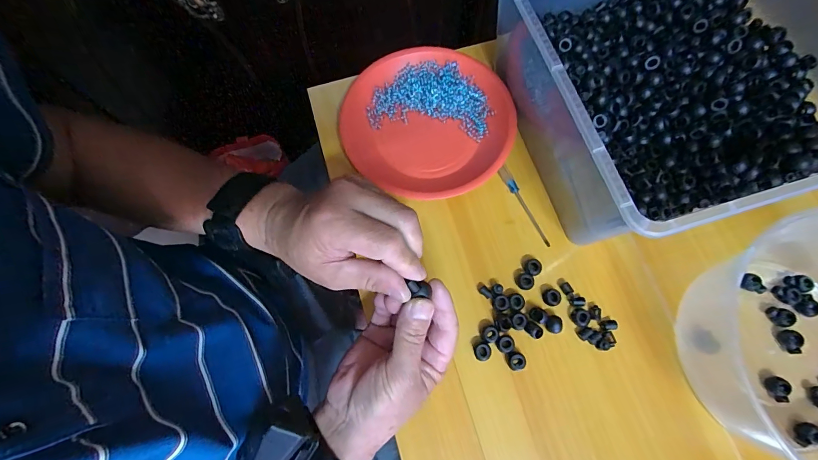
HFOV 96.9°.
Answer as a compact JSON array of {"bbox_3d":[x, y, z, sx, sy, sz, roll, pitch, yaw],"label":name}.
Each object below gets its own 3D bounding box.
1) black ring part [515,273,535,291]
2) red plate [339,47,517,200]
[{"bbox_3d":[0.121,0.054,0.377,0.018,0.011,0.017,0,74,1],"label":"black ring part"},{"bbox_3d":[0.024,-0.130,0.438,0.194,0.036,0.191,0,74,1],"label":"red plate"}]

